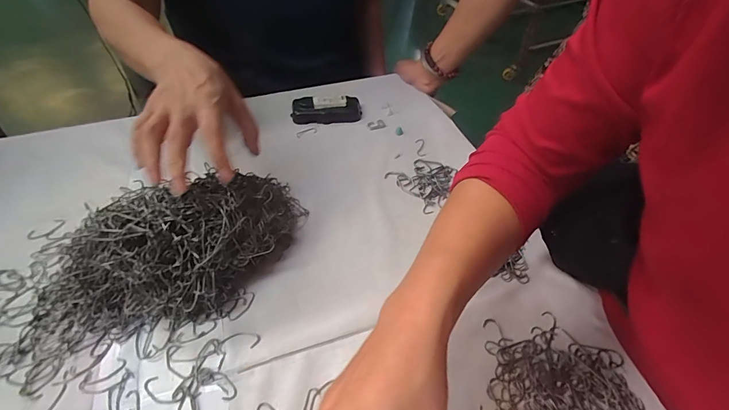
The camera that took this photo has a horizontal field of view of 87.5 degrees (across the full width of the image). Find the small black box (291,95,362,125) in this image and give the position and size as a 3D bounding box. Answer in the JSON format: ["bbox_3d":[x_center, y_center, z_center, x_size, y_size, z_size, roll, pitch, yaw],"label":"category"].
[{"bbox_3d":[-0.059,-0.151,0.600,0.108,0.031,0.051,-6,47,-6],"label":"small black box"}]

